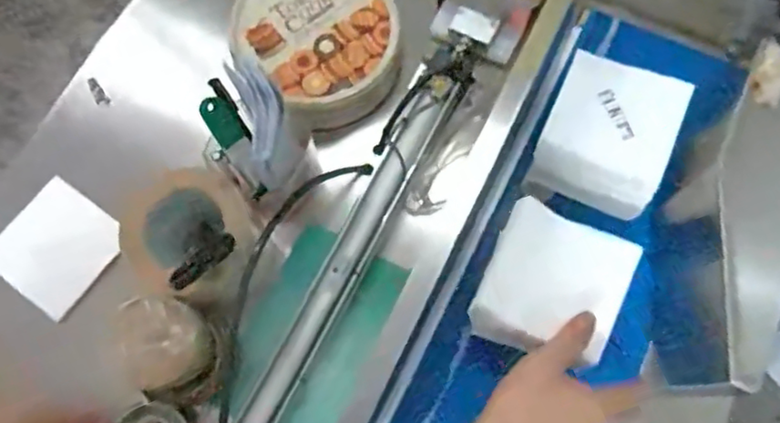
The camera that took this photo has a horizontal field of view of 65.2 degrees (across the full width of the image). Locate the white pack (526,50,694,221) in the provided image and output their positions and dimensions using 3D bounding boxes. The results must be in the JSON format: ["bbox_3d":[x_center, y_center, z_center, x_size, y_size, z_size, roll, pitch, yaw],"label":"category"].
[{"bbox_3d":[0.212,-0.071,0.602,0.118,0.093,0.118,19,73,8],"label":"white pack"}]

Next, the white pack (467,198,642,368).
[{"bbox_3d":[0.152,0.067,0.567,0.120,0.040,0.128,25,86,17],"label":"white pack"}]

